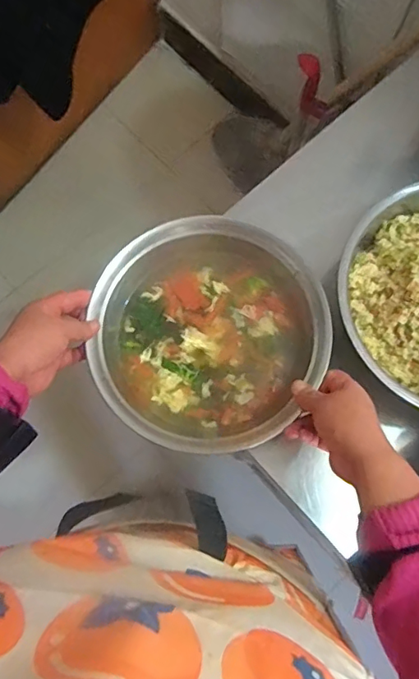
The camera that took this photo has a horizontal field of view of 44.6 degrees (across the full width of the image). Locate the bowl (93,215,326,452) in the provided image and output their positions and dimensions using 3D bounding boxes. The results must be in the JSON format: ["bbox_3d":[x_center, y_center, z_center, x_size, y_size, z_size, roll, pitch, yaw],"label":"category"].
[{"bbox_3d":[-0.003,-0.005,0.601,0.258,0.081,0.256,27,77,7],"label":"bowl"}]

